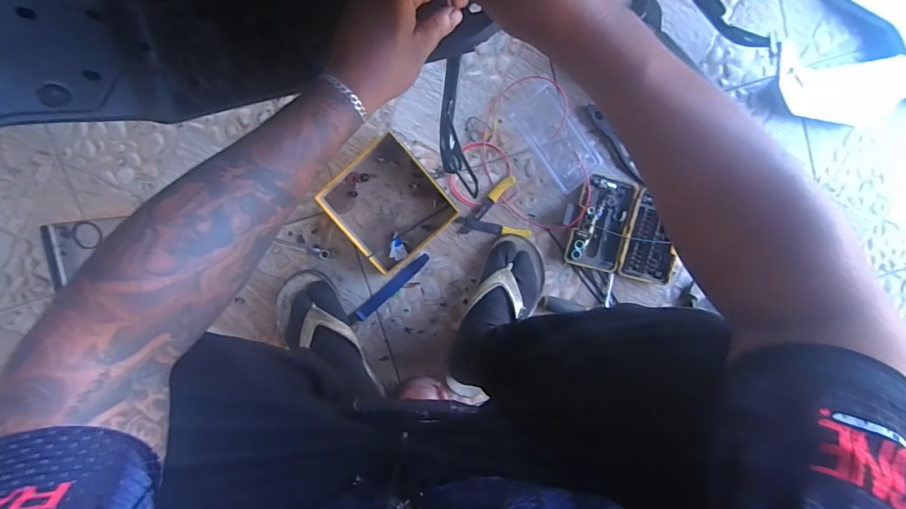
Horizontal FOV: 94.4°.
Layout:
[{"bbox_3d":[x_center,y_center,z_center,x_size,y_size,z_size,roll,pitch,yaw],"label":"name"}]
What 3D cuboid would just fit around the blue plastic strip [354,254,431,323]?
[{"bbox_3d":[-0.103,0.055,0.712,0.157,0.009,0.022,-42,96,3],"label":"blue plastic strip"}]

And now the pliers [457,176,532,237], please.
[{"bbox_3d":[0.073,-0.082,0.708,0.122,0.012,0.096,3,96,-2],"label":"pliers"}]

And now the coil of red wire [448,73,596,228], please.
[{"bbox_3d":[0.128,-0.172,0.692,0.231,0.024,0.227,0,96,-2],"label":"coil of red wire"}]

